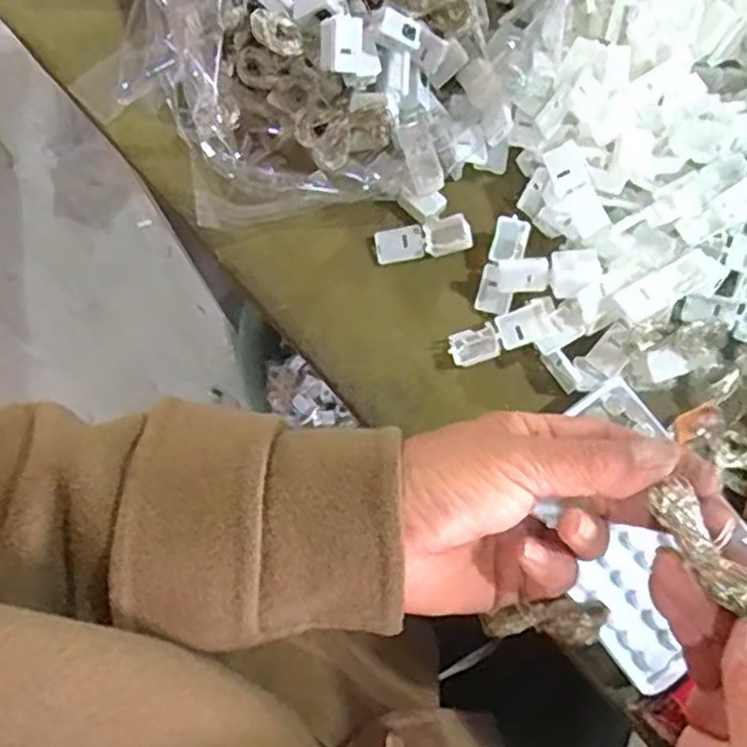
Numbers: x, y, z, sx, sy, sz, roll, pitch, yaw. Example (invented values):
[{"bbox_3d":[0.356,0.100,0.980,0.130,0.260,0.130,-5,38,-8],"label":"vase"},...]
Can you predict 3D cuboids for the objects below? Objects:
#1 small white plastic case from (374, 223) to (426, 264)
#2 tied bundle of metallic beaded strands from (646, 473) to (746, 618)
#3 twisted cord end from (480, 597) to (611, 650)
[{"bbox_3d":[0.016,-0.076,0.415,0.029,0.006,0.019,-9,75,-1],"label":"small white plastic case"},{"bbox_3d":[0.116,0.061,0.245,0.015,0.014,0.051,-31,68,-7],"label":"tied bundle of metallic beaded strands"},{"bbox_3d":[0.071,0.103,0.292,0.050,0.013,0.017,-10,74,22],"label":"twisted cord end"}]

